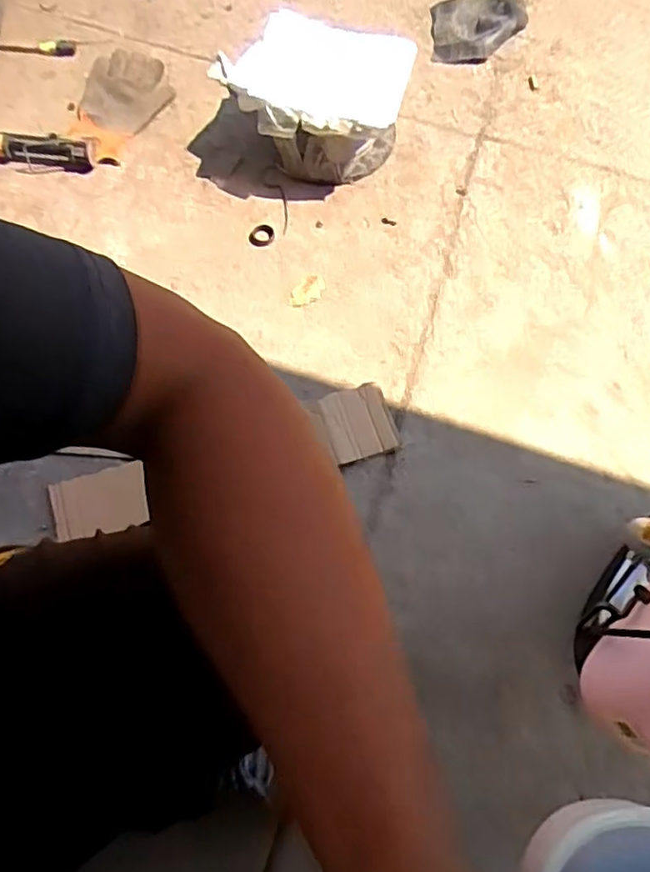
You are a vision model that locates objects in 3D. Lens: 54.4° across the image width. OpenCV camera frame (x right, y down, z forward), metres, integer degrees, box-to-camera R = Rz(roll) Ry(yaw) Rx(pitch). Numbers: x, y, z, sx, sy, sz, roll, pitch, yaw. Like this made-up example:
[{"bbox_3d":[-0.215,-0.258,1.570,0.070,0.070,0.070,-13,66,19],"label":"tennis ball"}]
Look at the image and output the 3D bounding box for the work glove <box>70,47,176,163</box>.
[{"bbox_3d":[-0.332,-0.531,1.014,0.156,0.045,0.242,14,66,9],"label":"work glove"}]

